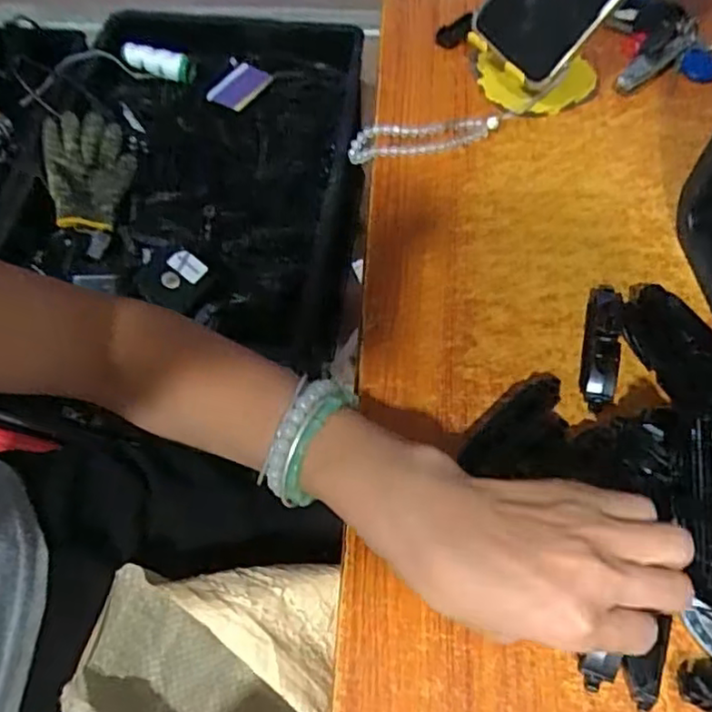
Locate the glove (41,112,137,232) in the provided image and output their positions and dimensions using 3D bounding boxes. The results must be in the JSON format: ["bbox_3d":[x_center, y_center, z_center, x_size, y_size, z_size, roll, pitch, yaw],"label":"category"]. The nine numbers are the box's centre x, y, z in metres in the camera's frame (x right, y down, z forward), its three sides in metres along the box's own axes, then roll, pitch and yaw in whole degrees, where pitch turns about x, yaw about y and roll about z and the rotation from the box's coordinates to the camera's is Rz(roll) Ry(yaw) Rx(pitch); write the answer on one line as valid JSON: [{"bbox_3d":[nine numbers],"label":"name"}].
[{"bbox_3d":[-0.367,-0.254,0.897,0.112,0.026,0.187,-2,69,-34],"label":"glove"}]

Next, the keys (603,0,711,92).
[{"bbox_3d":[0.252,-0.254,0.515,0.097,0.019,0.105,2,60,4],"label":"keys"}]

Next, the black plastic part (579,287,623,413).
[{"bbox_3d":[0.146,-0.006,0.385,0.019,0.014,0.077,9,61,8],"label":"black plastic part"}]

